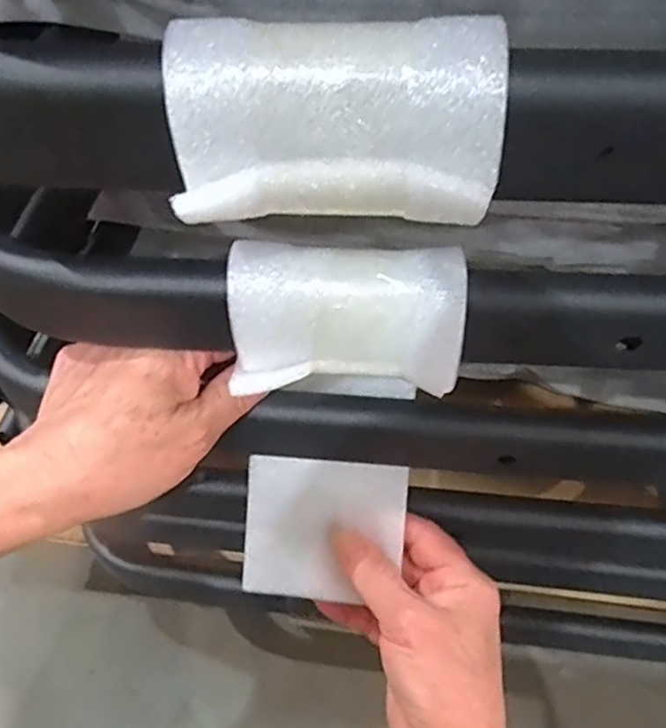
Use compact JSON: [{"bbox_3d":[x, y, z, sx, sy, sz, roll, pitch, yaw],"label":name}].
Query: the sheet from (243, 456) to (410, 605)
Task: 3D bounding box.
[{"bbox_3d":[-0.004,0.084,0.333,0.078,0.004,0.069,4,91,6],"label":"sheet"}]

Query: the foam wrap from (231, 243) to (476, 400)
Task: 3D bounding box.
[{"bbox_3d":[0.004,-0.013,0.231,0.077,0.043,0.032,3,50,3],"label":"foam wrap"}]

